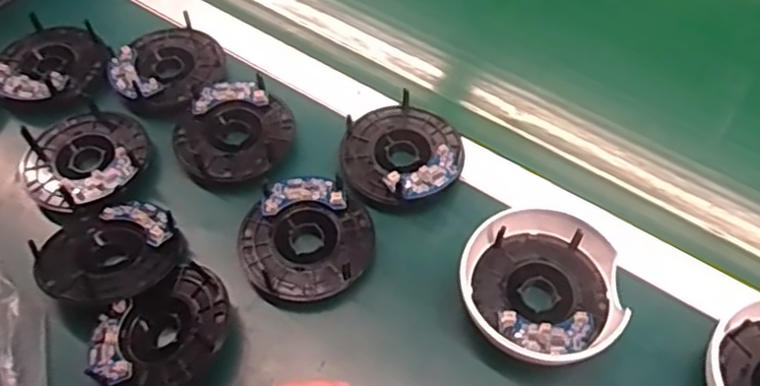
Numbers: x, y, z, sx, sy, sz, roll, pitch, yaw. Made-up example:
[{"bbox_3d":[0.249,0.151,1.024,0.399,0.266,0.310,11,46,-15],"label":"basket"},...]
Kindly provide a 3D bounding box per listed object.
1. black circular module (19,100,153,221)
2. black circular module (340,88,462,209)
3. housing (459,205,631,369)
[{"bbox_3d":[-0.245,-0.031,0.537,0.103,0.019,0.102,0,56,0],"label":"black circular module"},{"bbox_3d":[0.018,-0.034,0.545,0.098,0.031,0.096,0,56,0],"label":"black circular module"},{"bbox_3d":[0.116,0.070,0.469,0.112,0.043,0.107,0,56,0],"label":"housing"}]

